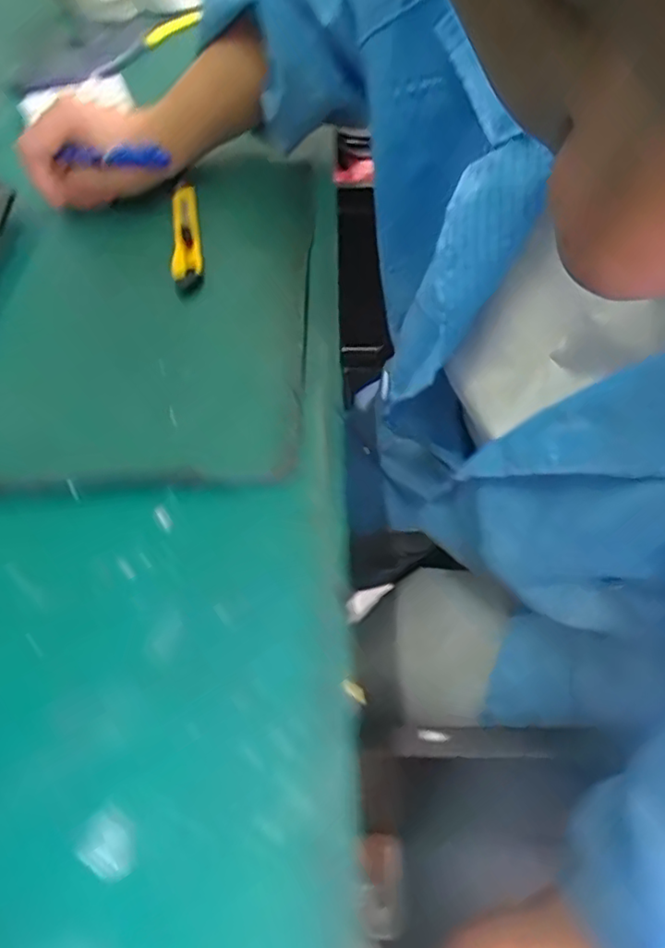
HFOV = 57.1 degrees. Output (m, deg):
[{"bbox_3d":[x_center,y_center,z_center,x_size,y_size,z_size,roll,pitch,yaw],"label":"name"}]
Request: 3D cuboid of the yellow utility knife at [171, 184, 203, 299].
[{"bbox_3d":[-0.099,-0.160,0.419,0.020,0.013,0.122,-13,50,0],"label":"yellow utility knife"}]

